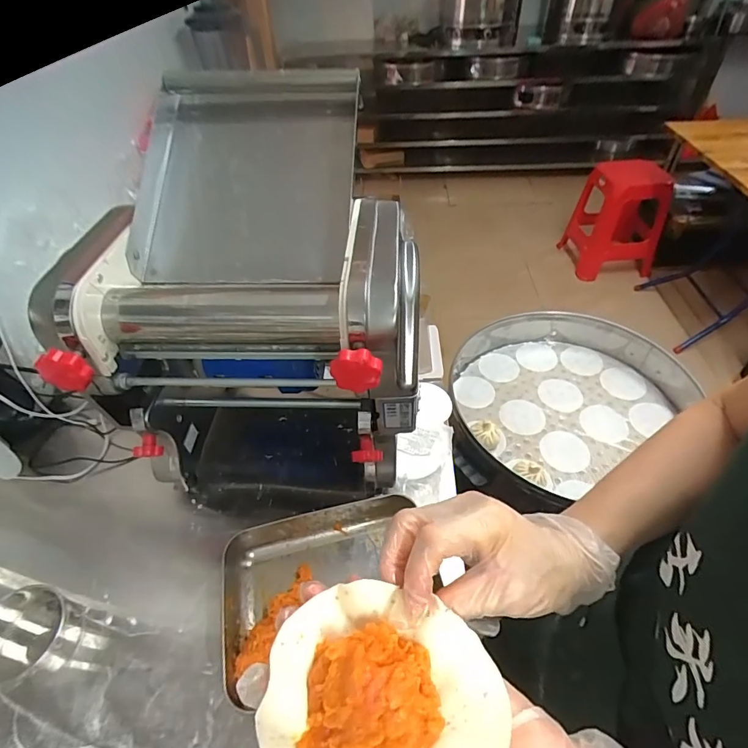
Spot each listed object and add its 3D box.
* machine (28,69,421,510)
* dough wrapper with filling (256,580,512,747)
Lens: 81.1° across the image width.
[{"bbox_3d":[-0.132,-0.091,0.659,0.359,0.548,0.499,0,46,3],"label":"machine"},{"bbox_3d":[0.003,0.170,0.218,0.114,0.033,0.108,-1,46,2],"label":"dough wrapper with filling"}]

